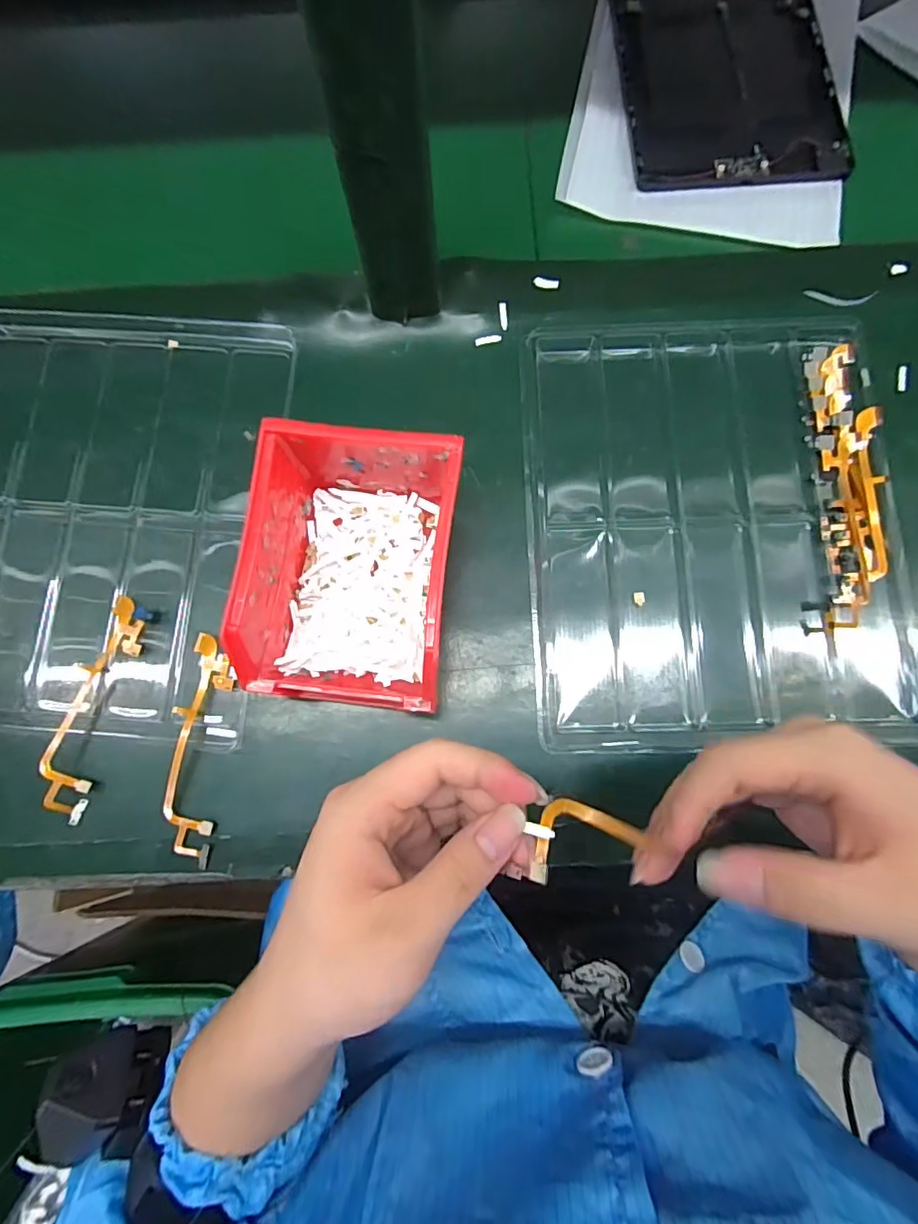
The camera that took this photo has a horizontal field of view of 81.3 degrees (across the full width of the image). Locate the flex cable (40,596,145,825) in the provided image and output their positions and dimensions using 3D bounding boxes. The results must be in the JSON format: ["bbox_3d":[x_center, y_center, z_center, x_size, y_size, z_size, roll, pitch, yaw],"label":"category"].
[{"bbox_3d":[-0.216,0.055,0.314,0.028,0.010,0.130,11,77,3],"label":"flex cable"}]

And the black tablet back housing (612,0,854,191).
[{"bbox_3d":[0.205,-0.429,0.417,0.154,0.005,0.242,-3,76,1],"label":"black tablet back housing"}]

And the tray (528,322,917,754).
[{"bbox_3d":[0.156,-0.056,0.329,0.217,0.016,0.267,-2,76,1],"label":"tray"}]

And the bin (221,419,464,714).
[{"bbox_3d":[-0.055,-0.023,0.295,0.104,0.074,0.141,6,77,2],"label":"bin"}]

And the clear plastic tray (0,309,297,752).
[{"bbox_3d":[-0.229,-0.068,0.340,0.217,0.016,0.280,1,77,1],"label":"clear plastic tray"}]

